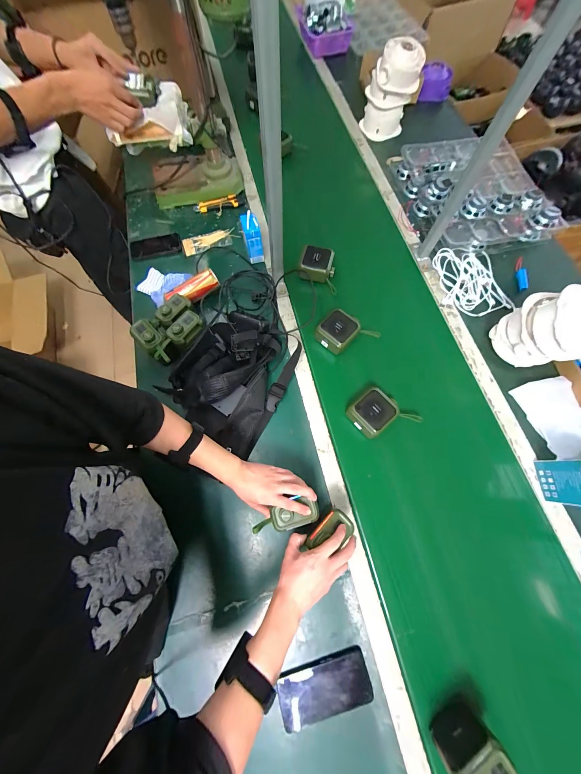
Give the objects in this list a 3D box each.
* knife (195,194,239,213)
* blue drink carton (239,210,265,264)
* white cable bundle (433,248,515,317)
[{"bbox_3d":[-0.245,-0.600,0.840,0.140,0.022,0.034,-9,71,-2],"label":"knife"},{"bbox_3d":[-0.106,-0.413,0.725,0.045,0.121,0.045,-19,72,-6],"label":"blue drink carton"},{"bbox_3d":[0.513,-0.298,0.724,0.169,0.030,0.213,-8,71,-2],"label":"white cable bundle"}]

